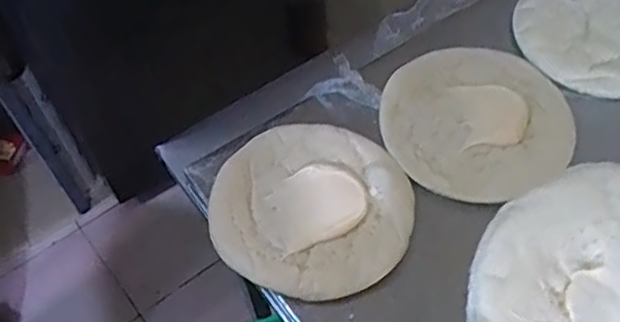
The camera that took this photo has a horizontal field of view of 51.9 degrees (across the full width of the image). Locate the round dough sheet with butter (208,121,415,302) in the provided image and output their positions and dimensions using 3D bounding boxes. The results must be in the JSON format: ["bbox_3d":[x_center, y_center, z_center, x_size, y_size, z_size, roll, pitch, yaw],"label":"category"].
[{"bbox_3d":[0.003,0.043,0.634,0.188,0.021,0.194,-2,52,3],"label":"round dough sheet with butter"}]

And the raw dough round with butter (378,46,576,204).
[{"bbox_3d":[0.180,-0.047,0.684,0.198,0.019,0.189,-2,52,3],"label":"raw dough round with butter"}]

